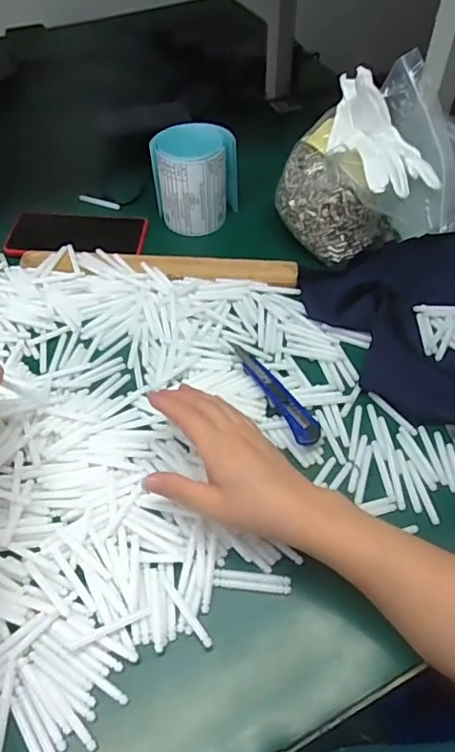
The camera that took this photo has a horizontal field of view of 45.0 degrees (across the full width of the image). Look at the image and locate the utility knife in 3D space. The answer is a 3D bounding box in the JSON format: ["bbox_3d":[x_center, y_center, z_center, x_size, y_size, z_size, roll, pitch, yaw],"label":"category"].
[{"bbox_3d":[0.044,0.014,0.521,0.023,0.018,0.132,-22,56,-19],"label":"utility knife"}]

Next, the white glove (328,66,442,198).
[{"bbox_3d":[0.156,-0.260,0.584,0.096,0.066,0.171,-13,66,-12],"label":"white glove"}]

